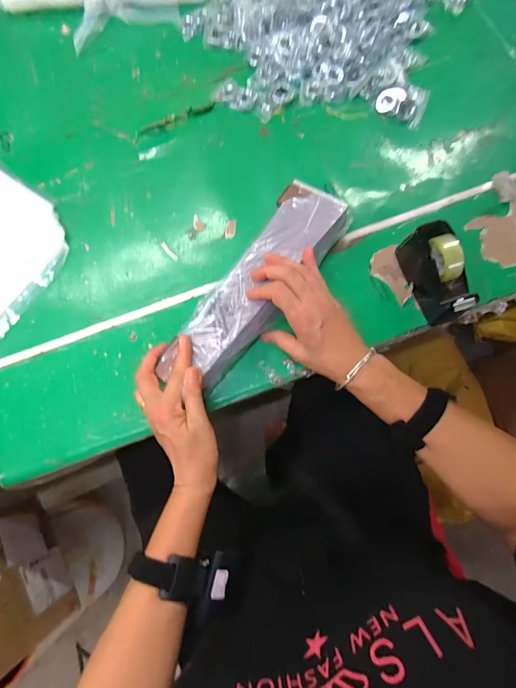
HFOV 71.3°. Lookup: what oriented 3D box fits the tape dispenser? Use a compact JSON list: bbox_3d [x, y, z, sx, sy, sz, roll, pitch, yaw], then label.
[{"bbox_3d":[0.223,-0.088,0.446,0.047,0.075,0.116,-19,78,-2],"label":"tape dispenser"}]

